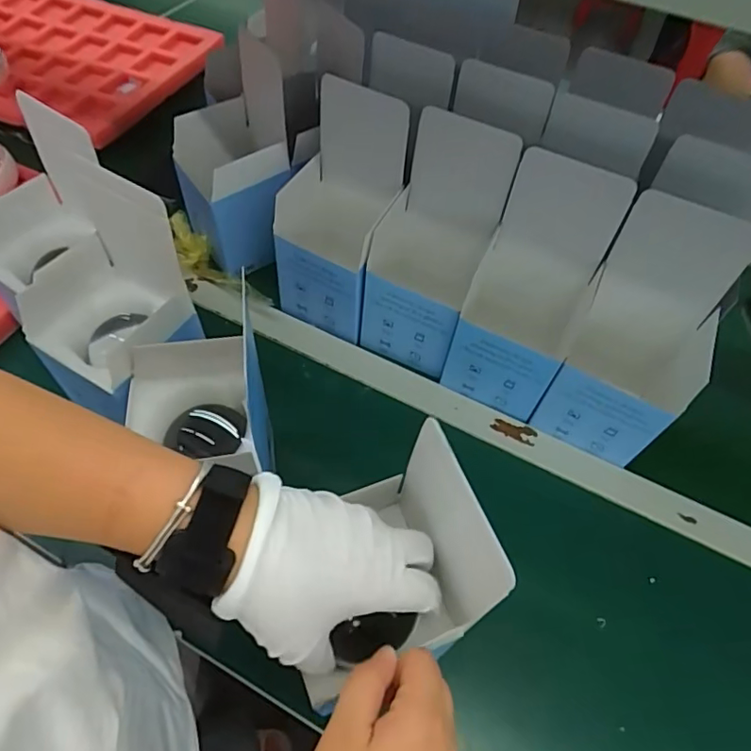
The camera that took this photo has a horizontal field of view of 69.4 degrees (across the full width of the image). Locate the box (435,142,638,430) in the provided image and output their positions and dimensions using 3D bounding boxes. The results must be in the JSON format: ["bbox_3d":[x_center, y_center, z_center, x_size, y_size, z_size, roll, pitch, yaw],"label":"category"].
[{"bbox_3d":[0.152,-0.078,0.532,0.112,0.213,0.121,24,58,12],"label":"box"}]

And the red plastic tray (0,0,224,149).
[{"bbox_3d":[-0.566,-0.545,0.896,0.536,0.040,0.359,19,57,9],"label":"red plastic tray"}]

